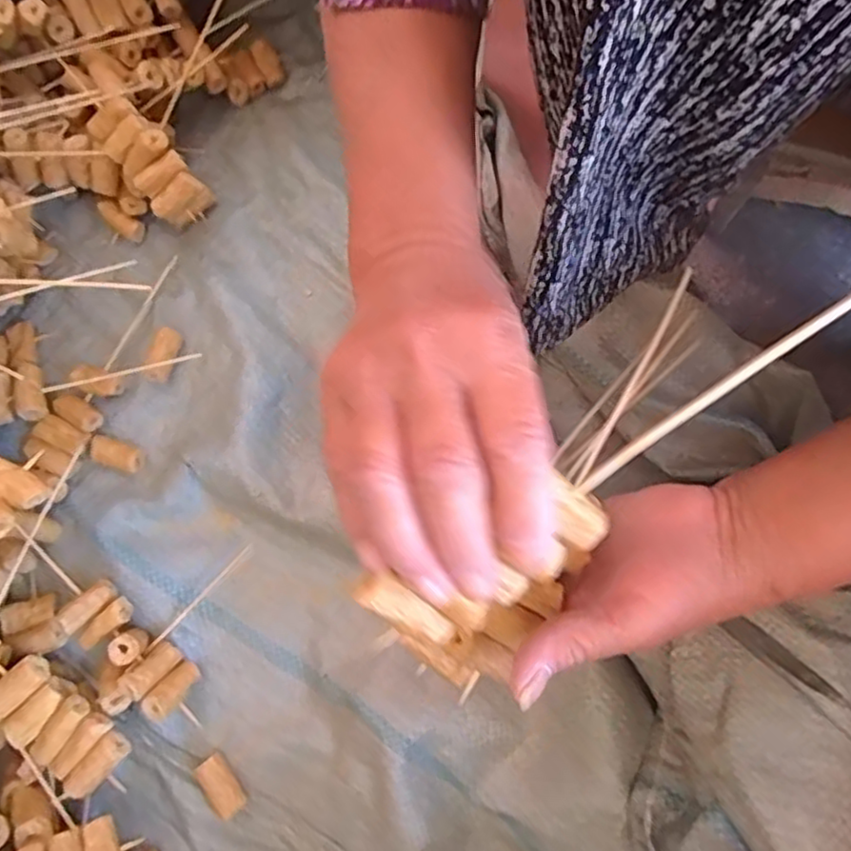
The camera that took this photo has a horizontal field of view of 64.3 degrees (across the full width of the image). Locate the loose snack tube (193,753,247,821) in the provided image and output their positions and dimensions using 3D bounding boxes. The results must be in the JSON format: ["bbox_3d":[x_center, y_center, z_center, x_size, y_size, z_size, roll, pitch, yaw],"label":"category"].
[{"bbox_3d":[-0.131,0.231,0.434,0.019,0.014,0.037,-39,78,-9],"label":"loose snack tube"}]

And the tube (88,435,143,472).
[{"bbox_3d":[-0.229,0.021,0.499,0.037,0.013,0.019,17,76,5],"label":"tube"}]

